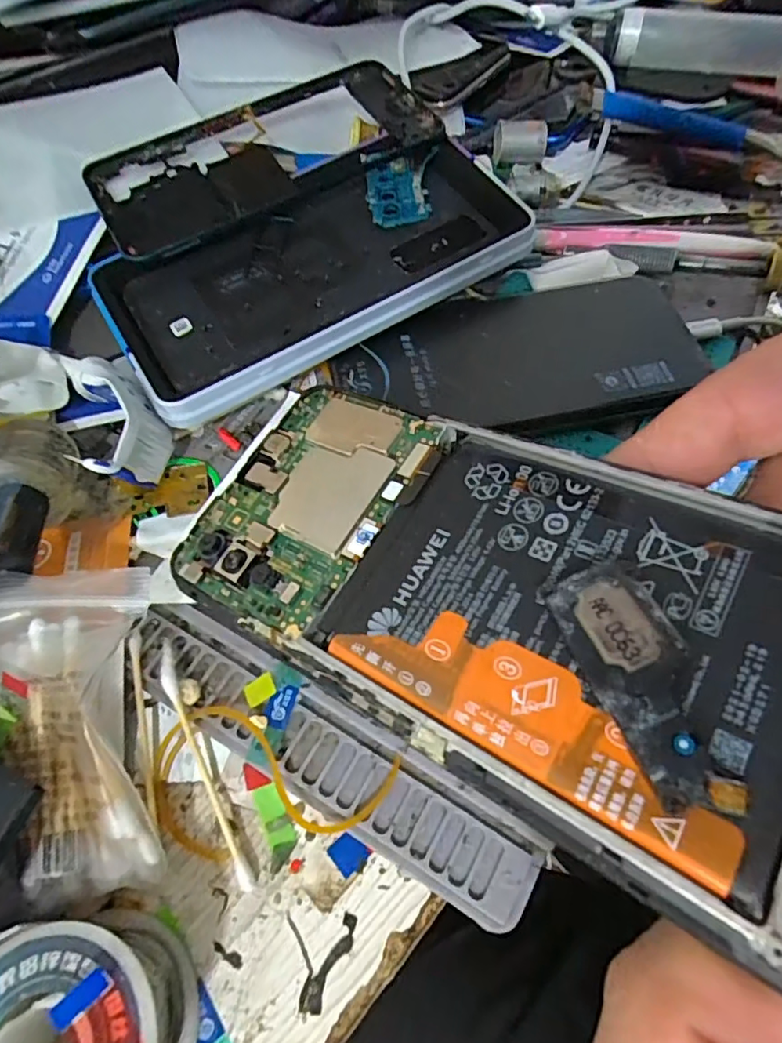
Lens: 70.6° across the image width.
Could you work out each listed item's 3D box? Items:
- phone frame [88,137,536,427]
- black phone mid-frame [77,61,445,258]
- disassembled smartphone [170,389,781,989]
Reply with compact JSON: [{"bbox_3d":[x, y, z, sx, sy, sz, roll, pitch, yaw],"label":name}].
[{"bbox_3d":[-0.031,-0.114,0.249,0.183,0.012,0.094,-25,68,-8],"label":"phone frame"},{"bbox_3d":[-0.065,-0.185,0.275,0.162,0.010,0.086,-30,70,-10],"label":"black phone mid-frame"},{"bbox_3d":[0.021,0.013,0.117,0.157,0.011,0.069,23,63,31],"label":"disassembled smartphone"}]

